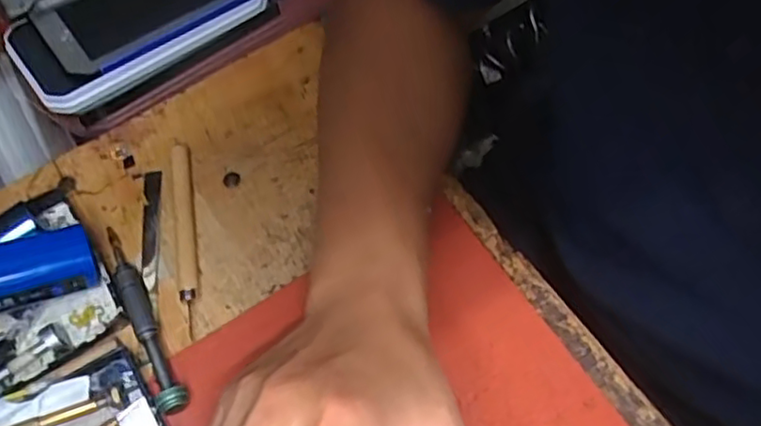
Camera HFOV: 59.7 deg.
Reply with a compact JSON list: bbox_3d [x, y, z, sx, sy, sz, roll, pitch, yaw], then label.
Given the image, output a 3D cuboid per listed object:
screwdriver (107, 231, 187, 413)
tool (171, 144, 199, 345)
[{"bbox_3d":[-0.138,0.058,0.382,0.015,0.017,0.126,-26,65,-11],"label":"screwdriver"},{"bbox_3d":[-0.120,0.012,0.408,0.011,0.016,0.121,-10,63,-3],"label":"tool"}]

